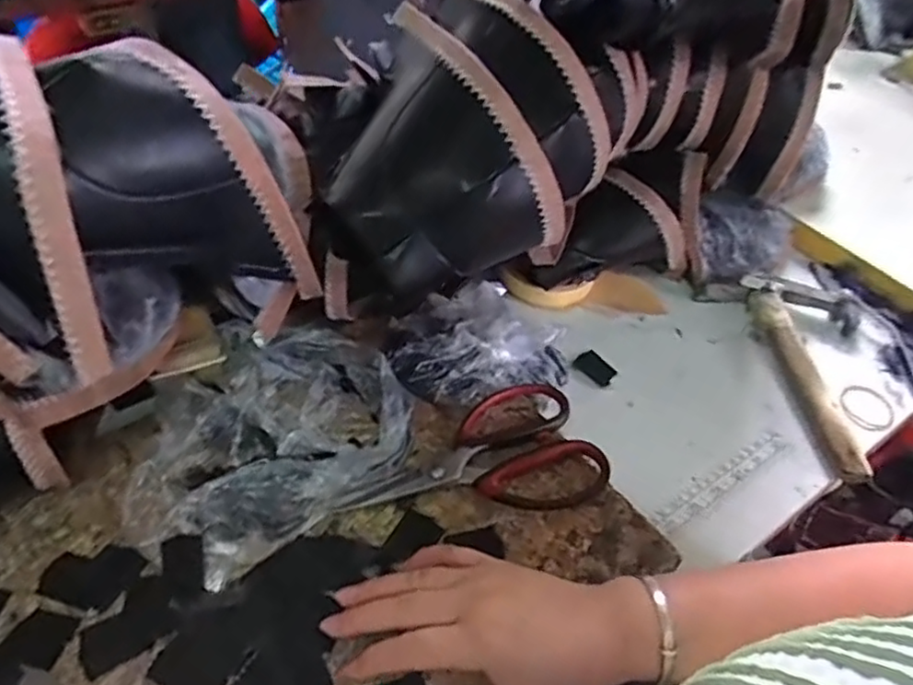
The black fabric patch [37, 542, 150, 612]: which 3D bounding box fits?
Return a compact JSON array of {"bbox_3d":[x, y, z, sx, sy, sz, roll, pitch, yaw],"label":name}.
[{"bbox_3d":[-0.213,0.134,0.388,0.052,0.007,0.039,17,48,9],"label":"black fabric patch"}]

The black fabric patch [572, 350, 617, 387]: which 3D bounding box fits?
[{"bbox_3d":[0.118,0.021,0.560,0.033,0.005,0.028,36,54,24],"label":"black fabric patch"}]

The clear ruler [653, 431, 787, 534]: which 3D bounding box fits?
[{"bbox_3d":[0.199,0.101,0.498,0.134,0.005,0.018,-25,55,-26],"label":"clear ruler"}]

